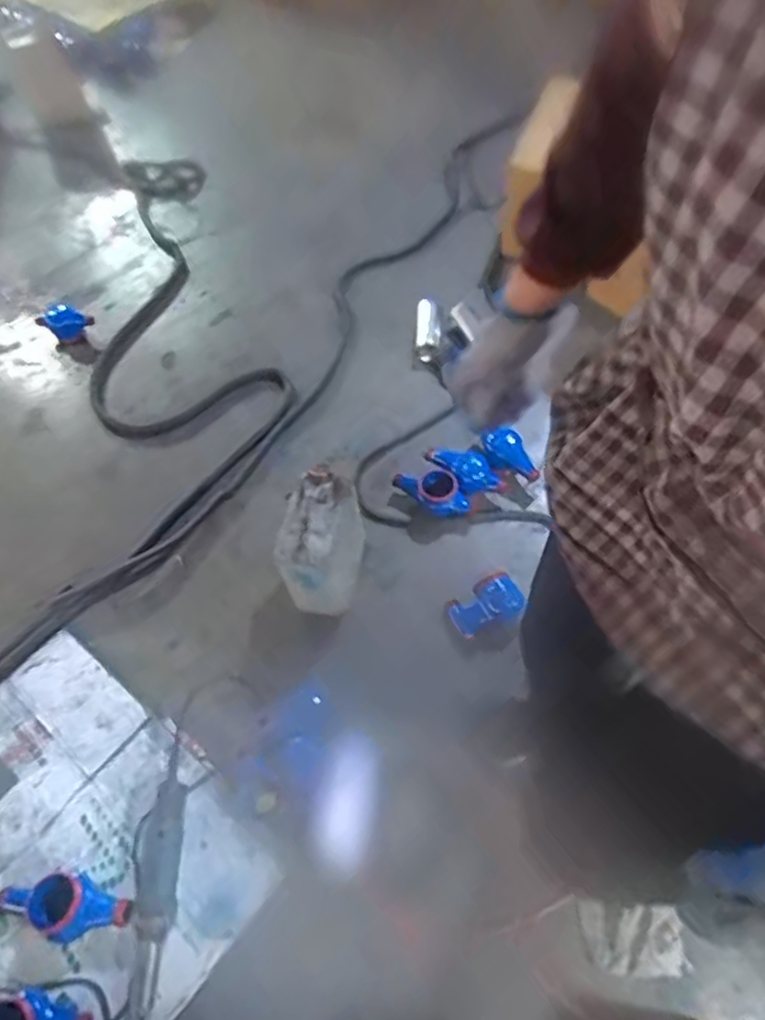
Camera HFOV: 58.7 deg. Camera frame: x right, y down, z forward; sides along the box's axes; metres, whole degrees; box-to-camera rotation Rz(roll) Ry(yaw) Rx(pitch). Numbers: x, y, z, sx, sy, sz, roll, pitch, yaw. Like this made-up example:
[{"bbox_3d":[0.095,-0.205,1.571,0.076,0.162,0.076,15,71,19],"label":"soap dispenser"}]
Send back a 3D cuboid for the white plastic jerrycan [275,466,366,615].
[{"bbox_3d":[-0.106,0.084,1.265,0.138,0.266,0.224,-5,57,3],"label":"white plastic jerrycan"}]

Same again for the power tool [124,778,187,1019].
[{"bbox_3d":[-0.365,0.639,1.062,0.077,0.054,0.402,-4,57,4],"label":"power tool"}]

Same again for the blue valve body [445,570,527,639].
[{"bbox_3d":[0.194,0.182,1.299,0.126,0.094,0.083,-25,58,-9],"label":"blue valve body"}]

